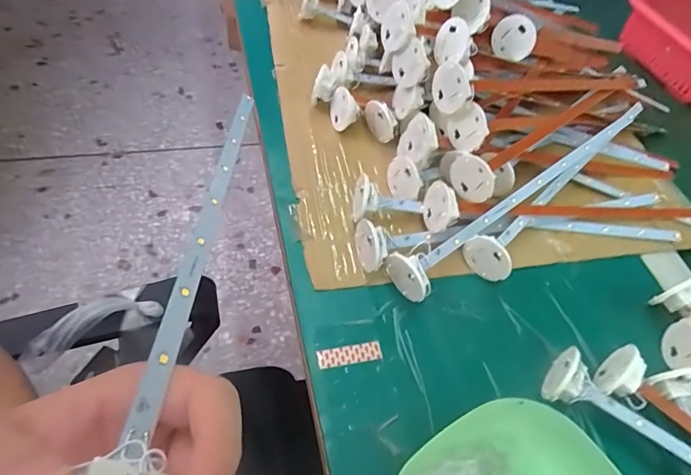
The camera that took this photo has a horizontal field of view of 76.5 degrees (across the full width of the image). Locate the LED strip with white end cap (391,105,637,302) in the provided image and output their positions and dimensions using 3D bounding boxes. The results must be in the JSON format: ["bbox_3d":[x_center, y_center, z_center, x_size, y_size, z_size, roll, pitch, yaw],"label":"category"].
[{"bbox_3d":[0.165,-0.047,0.369,0.315,0.034,0.034,-29,65,-26],"label":"LED strip with white end cap"}]

